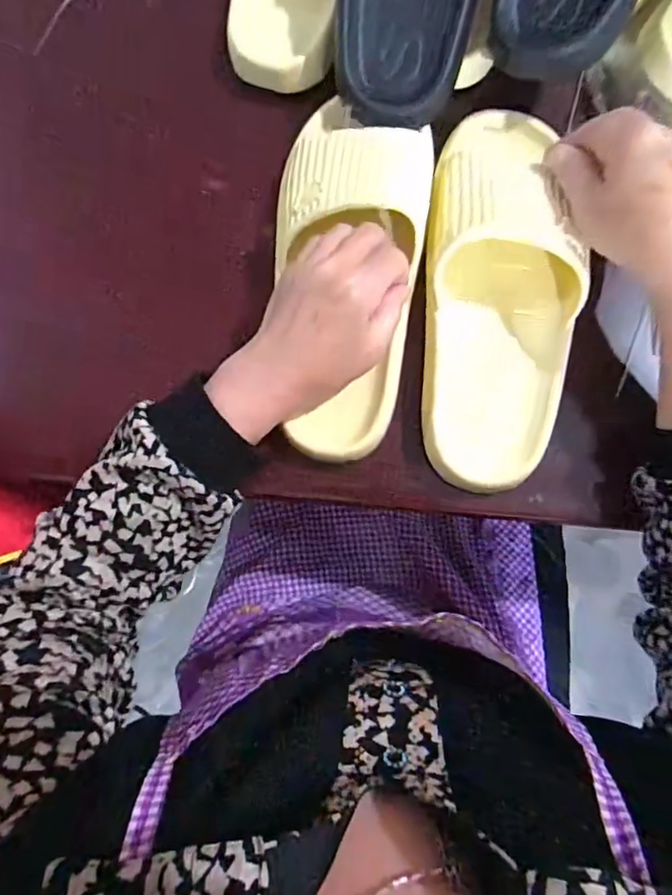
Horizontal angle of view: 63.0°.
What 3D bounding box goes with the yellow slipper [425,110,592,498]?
[{"bbox_3d":[0.110,-0.104,0.364,0.095,0.058,0.258,3,84,3],"label":"yellow slipper"}]

